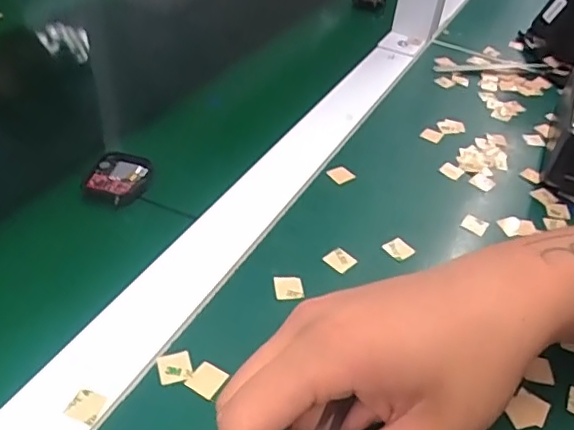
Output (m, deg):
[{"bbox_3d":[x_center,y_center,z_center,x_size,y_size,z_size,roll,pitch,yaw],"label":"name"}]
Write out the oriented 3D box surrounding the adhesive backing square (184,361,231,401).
[{"bbox_3d":[-0.038,0.078,0.263,0.016,0.004,0.015,23,50,18],"label":"adhesive backing square"}]

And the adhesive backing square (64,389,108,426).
[{"bbox_3d":[-0.089,0.084,0.247,0.014,0.004,0.014,15,42,10],"label":"adhesive backing square"}]

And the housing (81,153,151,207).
[{"bbox_3d":[-0.112,-0.024,0.369,0.039,0.010,0.042,9,41,2],"label":"housing"}]

